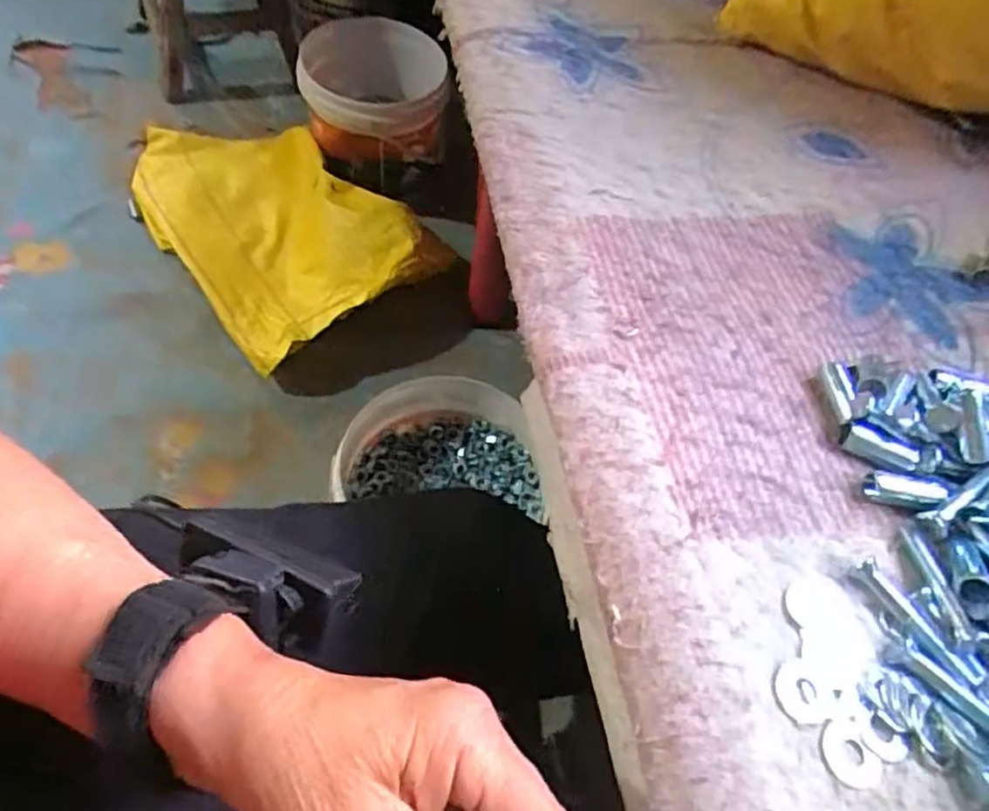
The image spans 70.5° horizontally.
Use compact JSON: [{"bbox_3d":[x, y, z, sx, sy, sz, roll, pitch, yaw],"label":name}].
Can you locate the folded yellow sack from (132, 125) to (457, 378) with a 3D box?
[{"bbox_3d":[-0.308,-0.285,0.980,0.297,0.095,0.470,-33,67,-25],"label":"folded yellow sack"}]

